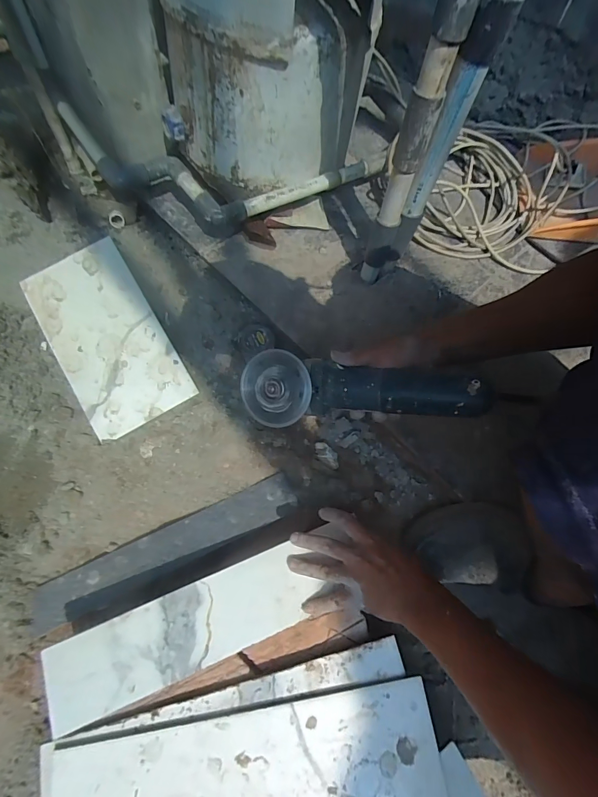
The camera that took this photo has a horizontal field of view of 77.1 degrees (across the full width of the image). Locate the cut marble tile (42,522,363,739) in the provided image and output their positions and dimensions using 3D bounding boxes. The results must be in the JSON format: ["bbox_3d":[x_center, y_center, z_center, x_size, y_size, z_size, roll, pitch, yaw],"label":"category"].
[{"bbox_3d":[-0.113,0.266,0.446,0.352,0.007,0.086,-22,72,-9],"label":"cut marble tile"}]

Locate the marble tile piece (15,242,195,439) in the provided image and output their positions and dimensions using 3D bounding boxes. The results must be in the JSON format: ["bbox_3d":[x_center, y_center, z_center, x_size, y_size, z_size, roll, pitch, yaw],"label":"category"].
[{"bbox_3d":[-0.302,-0.092,0.595,0.162,0.014,0.281,-30,90,-2],"label":"marble tile piece"}]

